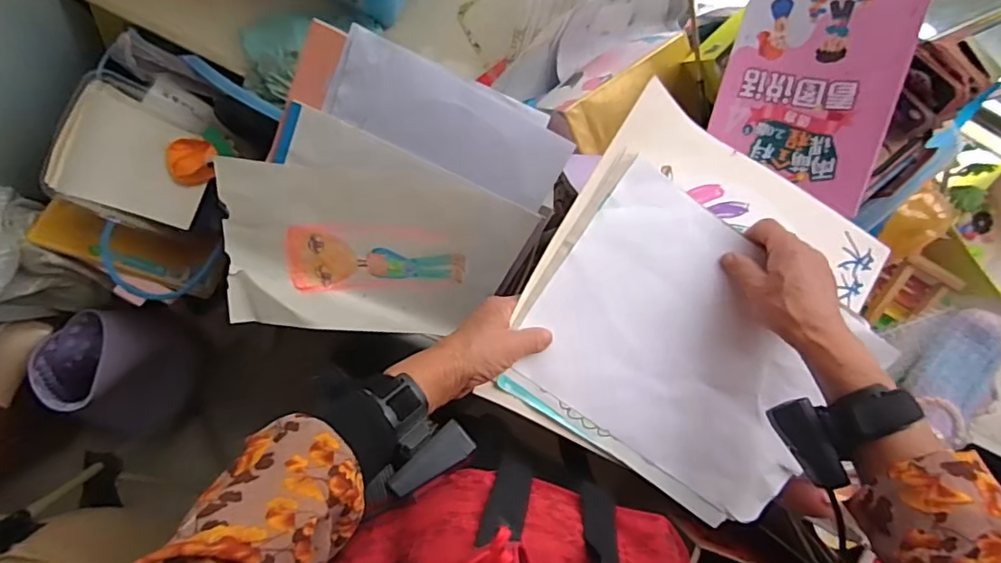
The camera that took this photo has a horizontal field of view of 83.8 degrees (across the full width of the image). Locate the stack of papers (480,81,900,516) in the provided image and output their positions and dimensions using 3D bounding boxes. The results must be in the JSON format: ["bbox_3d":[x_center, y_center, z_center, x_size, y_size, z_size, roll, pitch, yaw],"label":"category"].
[{"bbox_3d":[0.196,0.030,0.531,0.316,0.035,0.330,31,87,-9],"label":"stack of papers"}]

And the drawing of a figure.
[{"bbox_3d":[-0.144,-0.032,0.645,0.334,0.022,0.201,6,119,-3],"label":"drawing of a figure"}]

